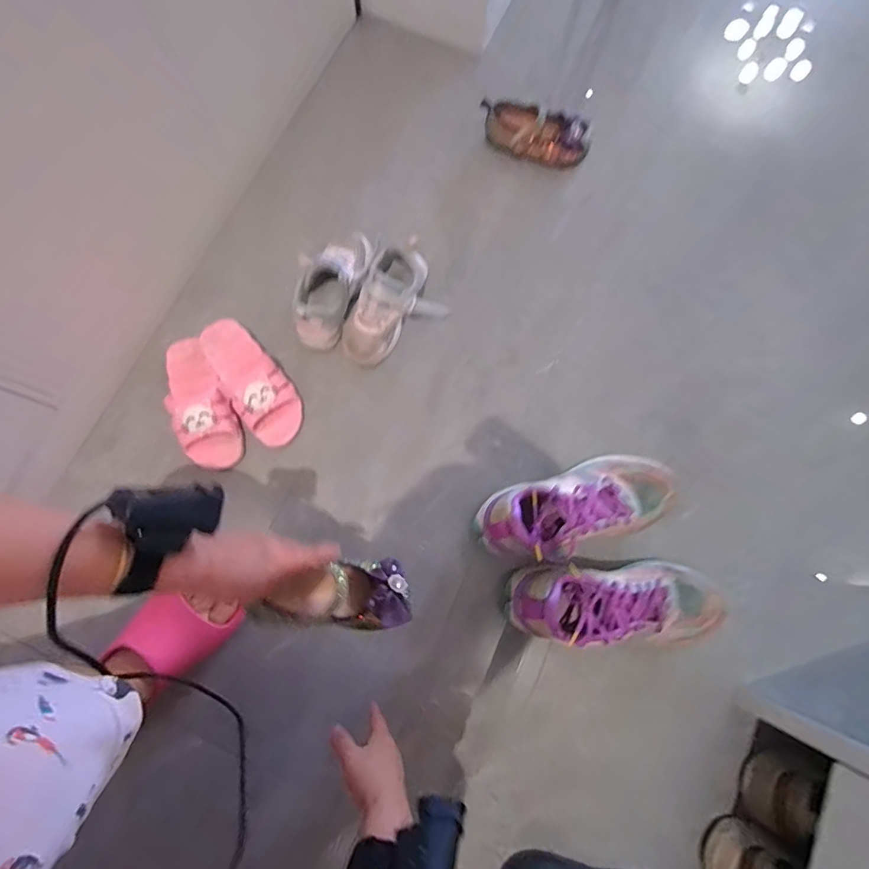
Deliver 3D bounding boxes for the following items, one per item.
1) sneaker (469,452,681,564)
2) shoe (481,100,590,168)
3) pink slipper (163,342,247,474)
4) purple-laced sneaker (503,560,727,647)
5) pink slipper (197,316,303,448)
[{"bbox_3d":[0.184,0.095,0.596,0.259,0.117,0.104,-18,78,-5],"label":"sneaker"},{"bbox_3d":[0.168,-0.504,0.768,0.183,0.055,0.065,9,77,1],"label":"shoe"},{"bbox_3d":[-0.338,-0.051,0.649,0.084,0.048,0.203,-26,79,-7],"label":"pink slipper"},{"bbox_3d":[0.226,0.216,0.571,0.260,0.120,0.102,1,77,-1],"label":"purple-laced sneaker"},{"bbox_3d":[-0.263,-0.082,0.656,0.081,0.052,0.201,-34,80,-8],"label":"pink slipper"}]

